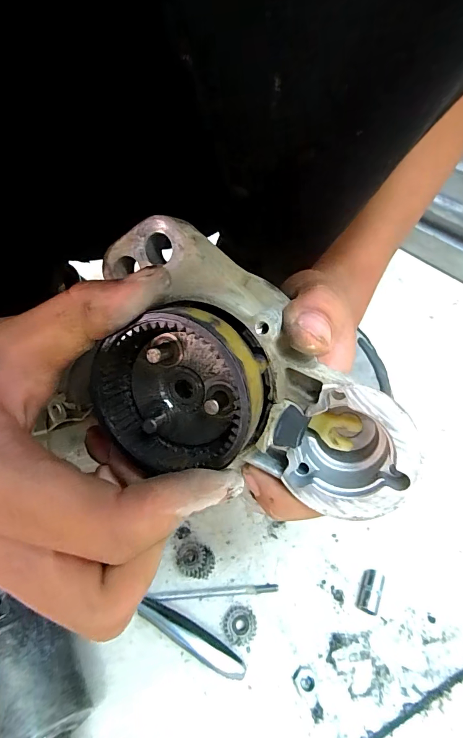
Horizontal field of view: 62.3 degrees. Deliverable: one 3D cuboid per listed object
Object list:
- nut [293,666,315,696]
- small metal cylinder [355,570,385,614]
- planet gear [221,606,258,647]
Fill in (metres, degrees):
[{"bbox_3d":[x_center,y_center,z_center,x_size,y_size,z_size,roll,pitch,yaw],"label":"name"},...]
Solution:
[{"bbox_3d":[0.044,0.187,0.231,0.013,0.004,0.013,-2,49,2],"label":"nut"},{"bbox_3d":[0.093,0.149,0.256,0.013,0.011,0.026,19,53,18],"label":"small metal cylinder"},{"bbox_3d":[0.005,0.166,0.248,0.021,0.007,0.021,-2,49,2],"label":"planet gear"}]

